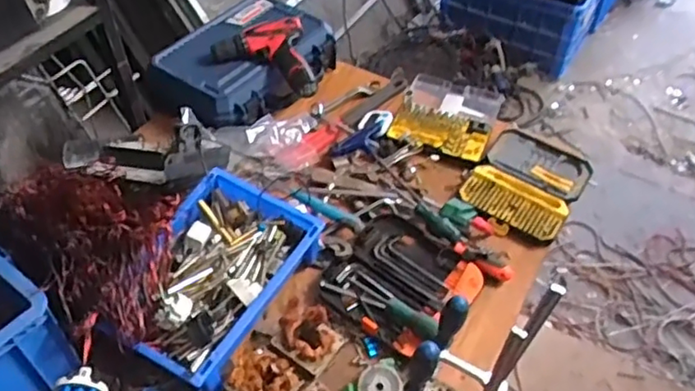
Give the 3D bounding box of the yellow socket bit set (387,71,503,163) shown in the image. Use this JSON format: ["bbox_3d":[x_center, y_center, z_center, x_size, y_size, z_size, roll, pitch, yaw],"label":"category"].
[{"bbox_3d":[0.206,-0.167,1.260,0.190,0.035,0.236,16,49,14],"label":"yellow socket bit set"}]

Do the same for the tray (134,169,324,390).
[{"bbox_3d":[-0.196,0.115,0.930,0.201,0.093,0.327,23,51,19],"label":"tray"}]

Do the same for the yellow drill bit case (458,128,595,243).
[{"bbox_3d":[0.333,-0.025,1.142,0.186,0.035,0.245,27,52,22],"label":"yellow drill bit case"}]

